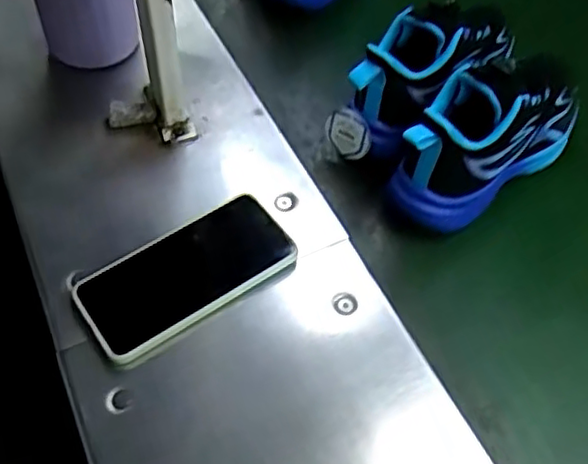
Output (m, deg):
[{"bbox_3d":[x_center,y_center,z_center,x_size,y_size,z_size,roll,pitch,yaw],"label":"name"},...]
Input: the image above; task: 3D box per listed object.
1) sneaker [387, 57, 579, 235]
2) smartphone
[{"bbox_3d":[0.179,-0.092,0.567,0.225,0.116,0.079,-33,65,-22],"label":"sneaker"},{"bbox_3d":[-0.081,0.031,0.501,0.160,0.019,0.080,-29,64,-20],"label":"smartphone"}]

